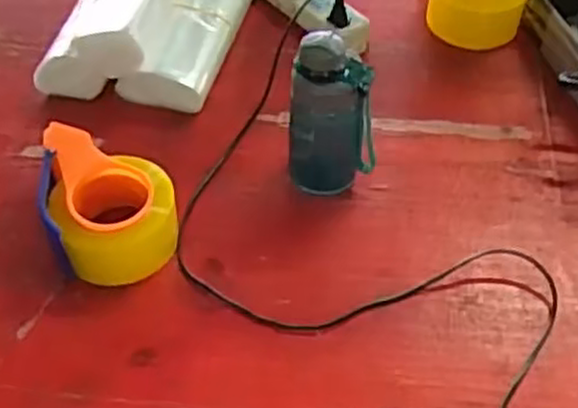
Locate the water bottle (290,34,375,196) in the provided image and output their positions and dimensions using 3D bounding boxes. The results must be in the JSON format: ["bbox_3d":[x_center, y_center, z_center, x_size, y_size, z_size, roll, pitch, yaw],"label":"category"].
[{"bbox_3d":[0.043,-0.083,0.756,0.085,0.168,0.061,-11,51,-10],"label":"water bottle"}]

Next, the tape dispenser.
[{"bbox_3d":[-0.172,-0.001,0.743,0.123,0.077,0.146,-7,51,-7],"label":"tape dispenser"}]

